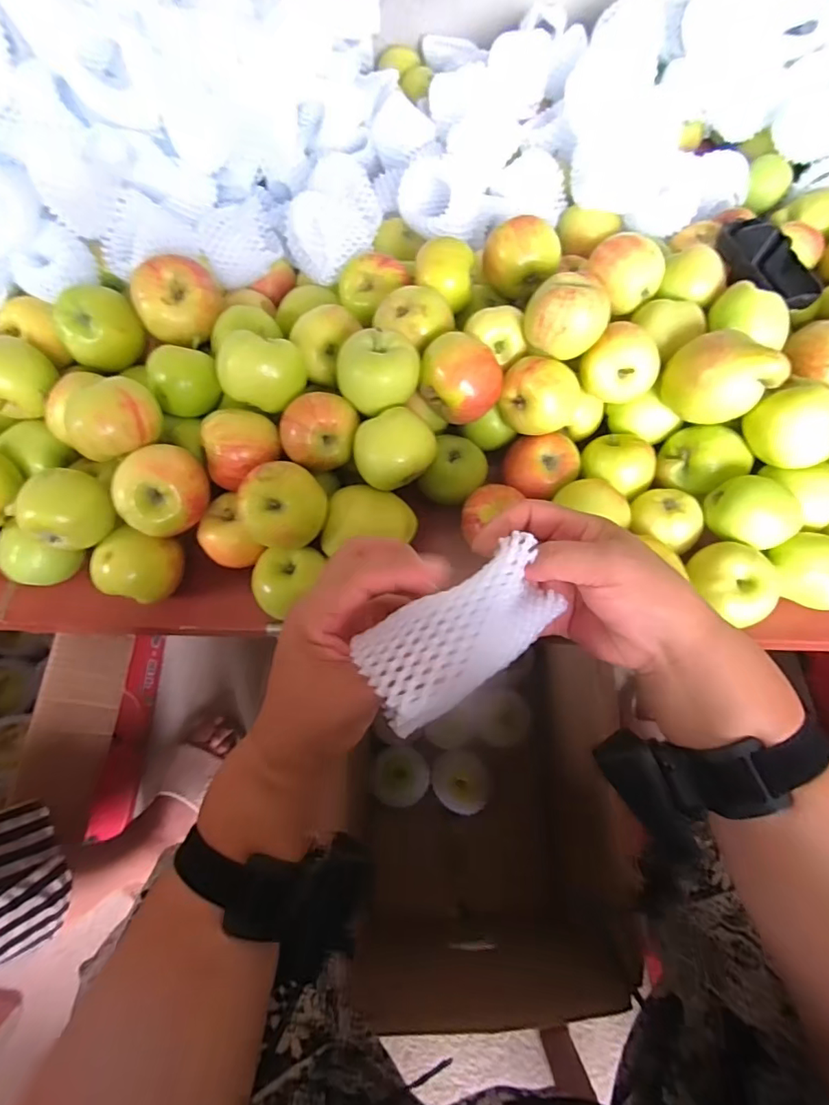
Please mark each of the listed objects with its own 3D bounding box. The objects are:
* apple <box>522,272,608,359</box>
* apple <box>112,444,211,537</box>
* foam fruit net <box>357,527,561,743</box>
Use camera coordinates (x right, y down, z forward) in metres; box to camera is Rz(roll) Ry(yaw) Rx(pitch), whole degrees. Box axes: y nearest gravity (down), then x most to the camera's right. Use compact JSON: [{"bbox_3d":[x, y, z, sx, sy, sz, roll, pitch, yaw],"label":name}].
[{"bbox_3d":[0.114,-0.181,0.395,0.048,0.050,0.054,-34,72,-12],"label":"apple"},{"bbox_3d":[-0.190,-0.045,0.397,0.053,0.058,0.064,41,74,15],"label":"apple"},{"bbox_3d":[0.024,0.038,0.265,0.120,0.031,0.054,-29,70,-31],"label":"foam fruit net"}]

